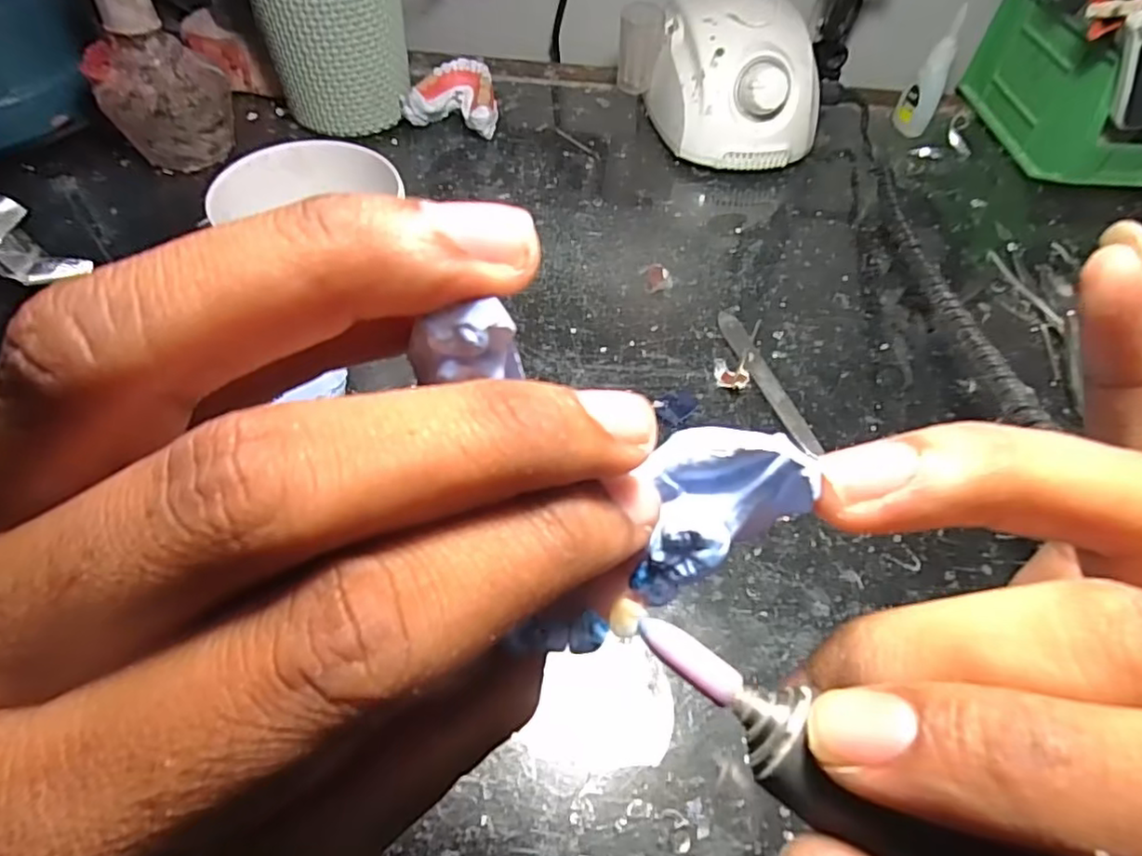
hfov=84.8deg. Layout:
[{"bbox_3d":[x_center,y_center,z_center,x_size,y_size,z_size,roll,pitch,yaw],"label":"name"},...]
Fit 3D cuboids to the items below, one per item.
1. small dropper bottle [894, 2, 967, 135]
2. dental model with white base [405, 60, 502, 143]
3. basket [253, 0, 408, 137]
[{"bbox_3d":[0.271,-0.264,0.469,0.022,0.083,0.025,14,55,6],"label":"small dropper bottle"},{"bbox_3d":[-0.082,-0.237,0.456,0.063,0.033,0.055,10,54,3],"label":"dental model with white base"},{"bbox_3d":[-0.160,-0.268,0.423,0.091,0.116,0.093,-15,56,-14],"label":"basket"}]

